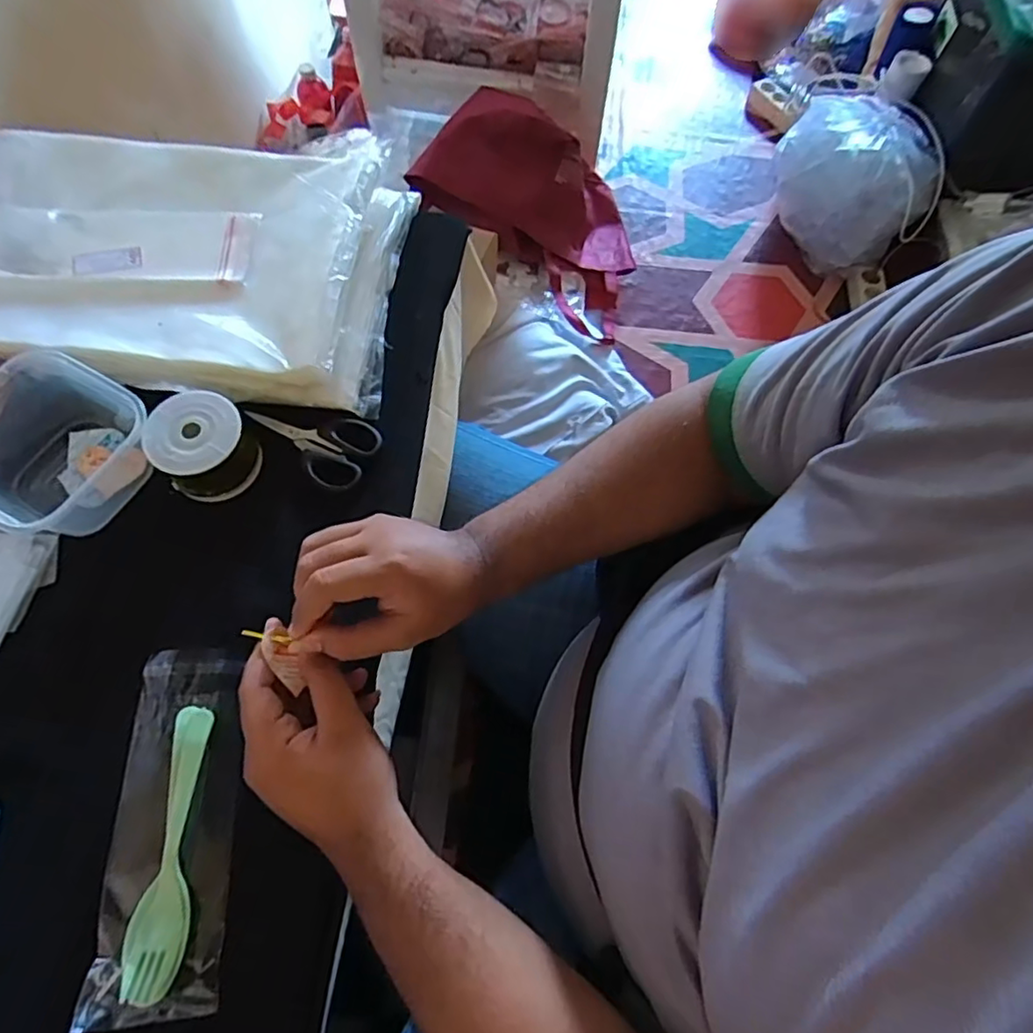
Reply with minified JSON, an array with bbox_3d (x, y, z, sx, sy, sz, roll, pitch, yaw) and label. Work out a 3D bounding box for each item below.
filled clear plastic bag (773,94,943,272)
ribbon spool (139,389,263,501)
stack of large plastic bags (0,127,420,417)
[{"bbox_3d":[0.677,-0.685,1.247,0.302,0.211,0.300,35,70,12],"label":"filled clear plastic bag"},{"bbox_3d":[-0.231,-0.050,0.460,0.068,0.056,0.067,1,67,-2],"label":"ribbon spool"},{"bbox_3d":[-0.301,-0.224,0.523,0.386,0.045,0.252,6,67,0],"label":"stack of large plastic bags"}]

